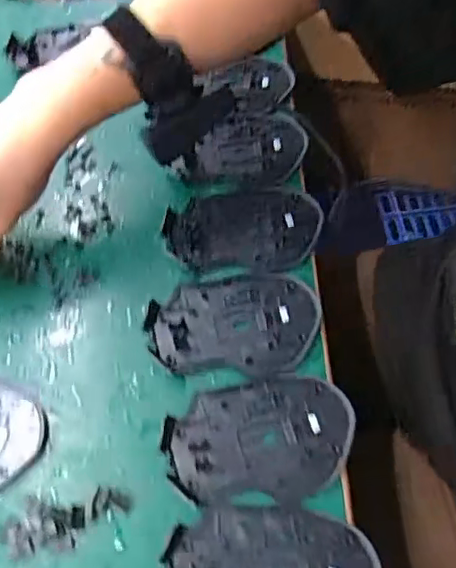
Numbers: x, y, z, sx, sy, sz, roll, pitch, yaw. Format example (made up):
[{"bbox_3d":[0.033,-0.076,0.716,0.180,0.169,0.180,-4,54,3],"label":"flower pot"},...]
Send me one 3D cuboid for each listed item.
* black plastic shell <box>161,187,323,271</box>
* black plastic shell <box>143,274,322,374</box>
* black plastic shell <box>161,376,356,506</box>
[{"bbox_3d":[0.012,-0.043,0.428,0.113,0.009,0.073,-6,60,-2],"label":"black plastic shell"},{"bbox_3d":[0.004,0.025,0.392,0.113,0.007,0.071,-1,60,1],"label":"black plastic shell"},{"bbox_3d":[0.019,0.093,0.353,0.111,0.007,0.071,-4,60,0],"label":"black plastic shell"}]

